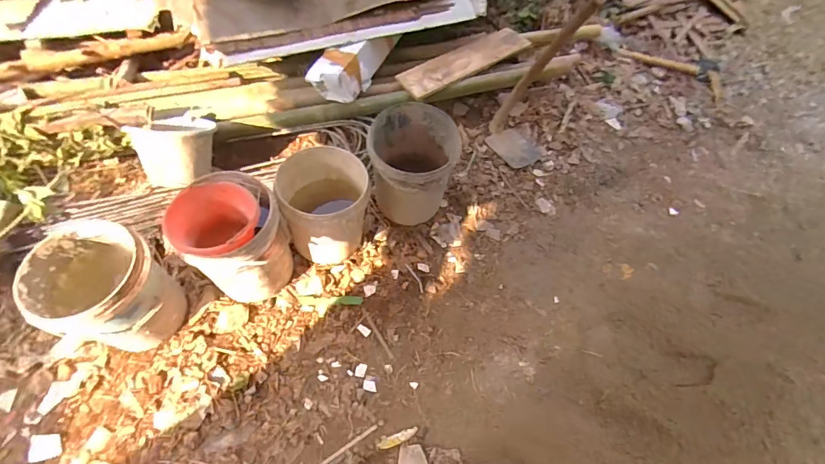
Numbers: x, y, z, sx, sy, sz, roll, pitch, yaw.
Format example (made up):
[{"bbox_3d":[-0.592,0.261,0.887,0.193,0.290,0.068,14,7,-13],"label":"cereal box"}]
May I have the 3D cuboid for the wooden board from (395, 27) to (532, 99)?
[{"bbox_3d":[0.226,-0.751,1.799,0.618,0.030,0.185,-34,65,-20],"label":"wooden board"}]

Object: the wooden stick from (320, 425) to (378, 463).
[{"bbox_3d":[-0.215,0.655,1.219,0.253,0.007,0.017,-30,64,-17],"label":"wooden stick"}]

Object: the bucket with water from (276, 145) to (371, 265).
[{"bbox_3d":[-0.299,-0.079,1.432,0.279,0.342,0.328,-6,60,-5],"label":"bucket with water"}]

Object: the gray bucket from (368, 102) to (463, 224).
[{"bbox_3d":[0.004,-0.213,1.502,0.291,0.364,0.314,-2,59,-2],"label":"gray bucket"}]

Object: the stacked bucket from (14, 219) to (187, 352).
[{"bbox_3d":[-0.909,0.178,1.261,0.305,0.329,0.311,1,59,-1],"label":"stacked bucket"}]

